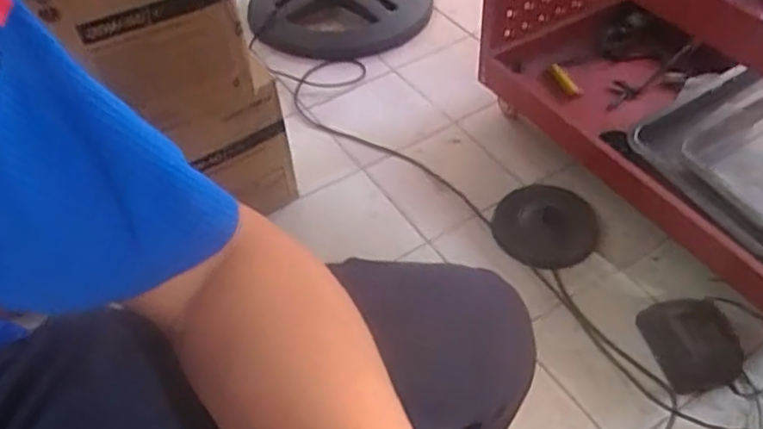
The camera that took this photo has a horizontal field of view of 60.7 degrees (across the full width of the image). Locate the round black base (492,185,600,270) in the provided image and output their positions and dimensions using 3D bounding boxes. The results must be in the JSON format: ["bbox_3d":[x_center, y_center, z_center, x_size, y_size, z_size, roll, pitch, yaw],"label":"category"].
[{"bbox_3d":[0.261,0.013,1.028,0.158,0.033,0.145,1,50,5],"label":"round black base"}]

